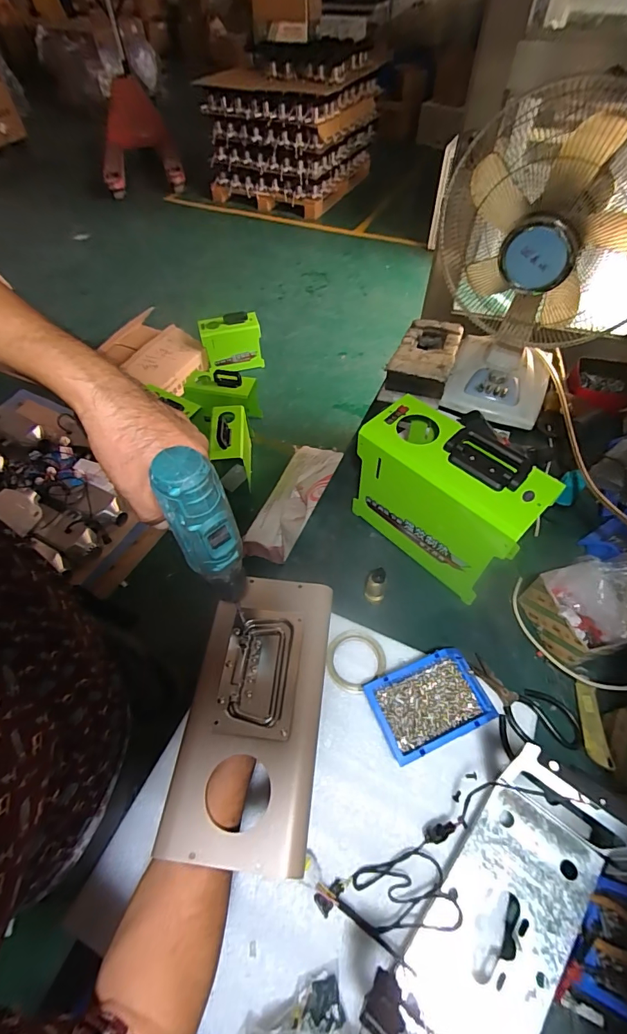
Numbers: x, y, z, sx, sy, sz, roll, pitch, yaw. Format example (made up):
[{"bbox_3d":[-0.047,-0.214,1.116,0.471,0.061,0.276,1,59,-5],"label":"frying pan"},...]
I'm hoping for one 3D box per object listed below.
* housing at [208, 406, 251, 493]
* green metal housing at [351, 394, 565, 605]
[{"bbox_3d":[-0.347,-0.290,1.793,0.135,0.258,0.278,-4,56,-2],"label":"housing"},{"bbox_3d":[0.227,-0.033,0.747,0.145,0.241,0.297,-34,62,-21],"label":"green metal housing"}]

